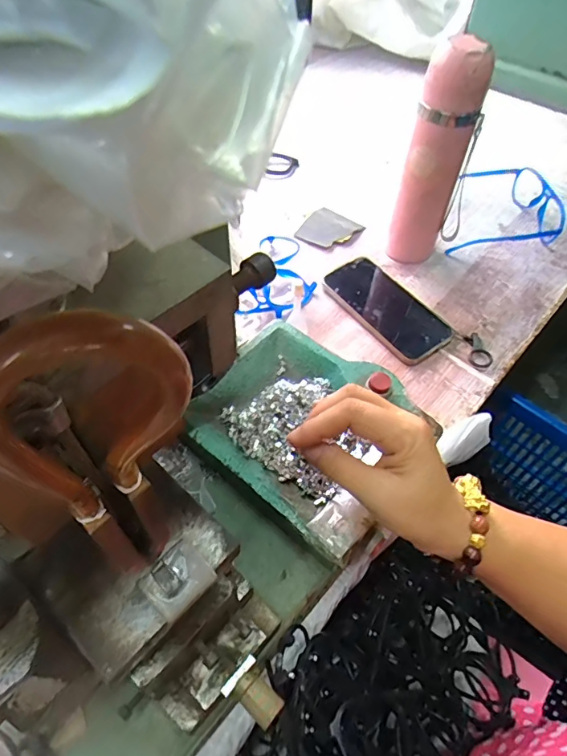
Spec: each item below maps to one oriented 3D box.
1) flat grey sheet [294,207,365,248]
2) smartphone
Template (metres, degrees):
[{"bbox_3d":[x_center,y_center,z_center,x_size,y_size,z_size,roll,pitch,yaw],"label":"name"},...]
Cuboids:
[{"bbox_3d":[0.064,-0.205,0.657,0.069,0.012,0.071,26,58,16],"label":"flat grey sheet"},{"bbox_3d":[0.124,-0.087,0.569,0.088,0.012,0.161,-30,61,-20],"label":"smartphone"}]

